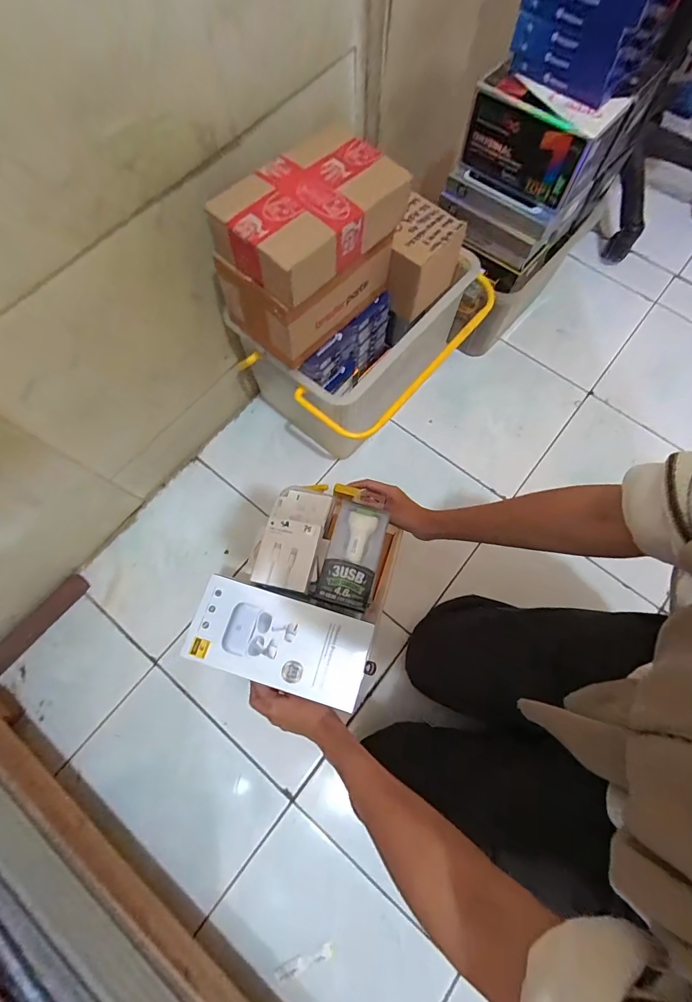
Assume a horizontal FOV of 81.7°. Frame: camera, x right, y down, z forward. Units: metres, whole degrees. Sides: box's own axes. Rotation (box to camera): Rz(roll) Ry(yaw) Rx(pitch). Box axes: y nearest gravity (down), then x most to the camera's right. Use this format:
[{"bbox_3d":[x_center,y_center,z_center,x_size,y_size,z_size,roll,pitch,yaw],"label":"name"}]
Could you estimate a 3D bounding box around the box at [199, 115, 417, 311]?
[{"bbox_3d":[-0.036,-0.326,0.455,0.125,0.070,0.206,41,77,12],"label":"box"}]

